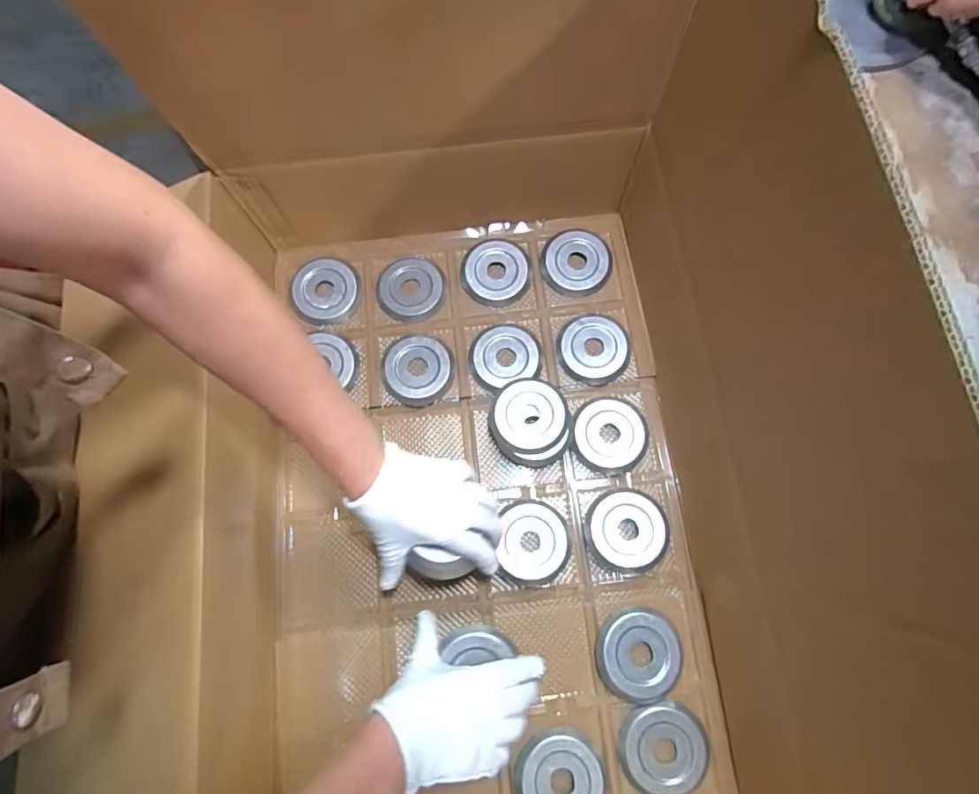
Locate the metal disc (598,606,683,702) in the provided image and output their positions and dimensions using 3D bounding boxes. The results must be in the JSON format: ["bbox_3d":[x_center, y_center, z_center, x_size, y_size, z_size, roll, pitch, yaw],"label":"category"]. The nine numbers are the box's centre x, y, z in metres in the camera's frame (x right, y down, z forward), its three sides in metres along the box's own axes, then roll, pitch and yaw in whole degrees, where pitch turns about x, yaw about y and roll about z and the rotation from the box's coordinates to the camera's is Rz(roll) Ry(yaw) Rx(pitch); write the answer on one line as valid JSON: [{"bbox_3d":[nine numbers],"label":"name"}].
[{"bbox_3d":[0.144,0.250,0.498,0.080,0.015,0.080,0,76,0],"label":"metal disc"}]

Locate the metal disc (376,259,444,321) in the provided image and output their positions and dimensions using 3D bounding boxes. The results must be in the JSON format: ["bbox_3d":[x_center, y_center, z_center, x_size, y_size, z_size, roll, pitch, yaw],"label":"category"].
[{"bbox_3d":[-0.093,-0.128,0.608,0.075,0.007,0.078,0,76,0],"label":"metal disc"}]

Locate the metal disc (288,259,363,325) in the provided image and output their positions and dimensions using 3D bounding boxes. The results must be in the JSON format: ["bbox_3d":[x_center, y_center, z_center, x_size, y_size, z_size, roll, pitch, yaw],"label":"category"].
[{"bbox_3d":[-0.193,-0.124,0.605,0.075,0.017,0.077,0,76,0],"label":"metal disc"}]

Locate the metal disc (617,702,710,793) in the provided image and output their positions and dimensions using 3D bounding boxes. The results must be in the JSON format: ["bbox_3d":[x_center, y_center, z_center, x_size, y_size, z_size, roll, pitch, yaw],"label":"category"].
[{"bbox_3d":[0.164,0.332,0.485,0.084,0.009,0.078,0,76,0],"label":"metal disc"}]

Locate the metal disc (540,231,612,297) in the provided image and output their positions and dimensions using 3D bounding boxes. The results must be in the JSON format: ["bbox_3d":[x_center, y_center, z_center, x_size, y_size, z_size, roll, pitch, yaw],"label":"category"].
[{"bbox_3d":[0.103,-0.158,0.610,0.079,0.013,0.075,2,76,1],"label":"metal disc"}]

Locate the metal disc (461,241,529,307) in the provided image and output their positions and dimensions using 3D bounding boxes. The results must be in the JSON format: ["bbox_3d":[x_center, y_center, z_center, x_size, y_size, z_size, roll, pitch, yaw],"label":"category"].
[{"bbox_3d":[0.007,-0.147,0.610,0.075,0.008,0.079,0,76,0],"label":"metal disc"}]

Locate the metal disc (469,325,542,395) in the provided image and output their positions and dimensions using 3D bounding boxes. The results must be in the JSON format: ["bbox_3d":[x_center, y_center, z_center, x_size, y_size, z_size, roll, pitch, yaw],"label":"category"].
[{"bbox_3d":[0.019,-0.047,0.585,0.081,0.012,0.072,-18,77,-4],"label":"metal disc"}]

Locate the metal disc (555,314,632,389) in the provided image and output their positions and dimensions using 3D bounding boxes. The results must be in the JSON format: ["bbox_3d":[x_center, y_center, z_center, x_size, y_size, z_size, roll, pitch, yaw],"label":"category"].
[{"bbox_3d":[0.119,-0.055,0.587,0.077,0.011,0.082,0,76,0],"label":"metal disc"}]

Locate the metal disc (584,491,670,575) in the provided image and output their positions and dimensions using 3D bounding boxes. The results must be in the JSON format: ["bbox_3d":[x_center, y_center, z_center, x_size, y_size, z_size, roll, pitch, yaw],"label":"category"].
[{"bbox_3d":[0.142,0.137,0.529,0.083,0.010,0.080,0,76,0],"label":"metal disc"}]

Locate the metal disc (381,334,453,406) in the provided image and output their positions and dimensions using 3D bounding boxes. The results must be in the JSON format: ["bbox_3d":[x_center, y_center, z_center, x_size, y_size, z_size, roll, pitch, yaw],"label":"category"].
[{"bbox_3d":[-0.081,-0.032,0.581,0.079,0.010,0.081,-28,78,-6],"label":"metal disc"}]

